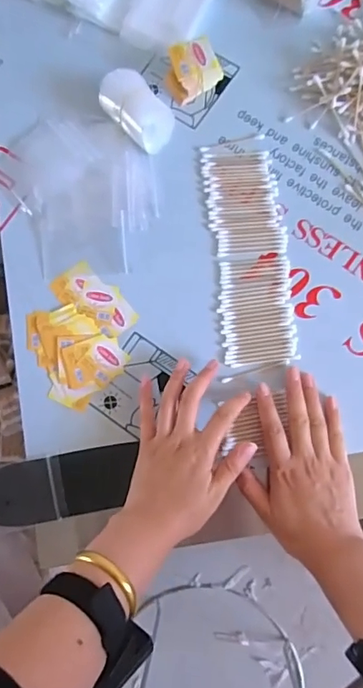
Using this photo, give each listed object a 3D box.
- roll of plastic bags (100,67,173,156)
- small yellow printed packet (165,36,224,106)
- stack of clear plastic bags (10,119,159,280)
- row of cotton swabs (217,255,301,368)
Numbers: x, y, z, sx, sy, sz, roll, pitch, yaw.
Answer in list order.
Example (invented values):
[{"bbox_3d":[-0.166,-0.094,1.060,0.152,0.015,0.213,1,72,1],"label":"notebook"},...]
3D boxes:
[{"bbox_3d":[-0.047,-0.252,0.524,0.051,0.040,0.086,-43,81,-1],"label":"roll of plastic bags"},{"bbox_3d":[0.011,-0.298,0.527,0.056,0.039,0.047,-20,81,2],"label":"small yellow printed packet"},{"bbox_3d":[-0.108,-0.164,0.532,0.156,0.014,0.176,-4,82,5],"label":"stack of clear plastic bags"},{"bbox_3d":[0.079,-0.034,0.503,0.075,0.006,0.111,-5,82,5],"label":"row of cotton swabs"}]

